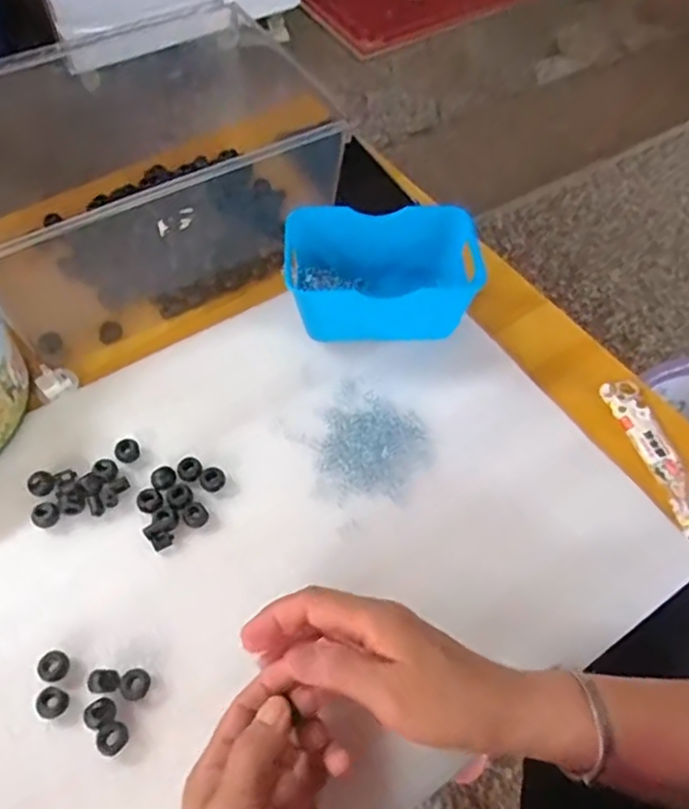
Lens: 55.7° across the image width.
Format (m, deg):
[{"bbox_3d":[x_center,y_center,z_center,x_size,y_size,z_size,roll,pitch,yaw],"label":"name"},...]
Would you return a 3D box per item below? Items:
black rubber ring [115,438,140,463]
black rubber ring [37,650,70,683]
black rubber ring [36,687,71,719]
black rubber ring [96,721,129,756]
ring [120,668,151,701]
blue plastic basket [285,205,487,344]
[{"bbox_3d":[-0.160,0.034,0.481,0.016,0.010,0.018,33,64,18],"label":"black rubber ring"},{"bbox_3d":[-0.179,0.161,0.401,0.017,0.009,0.018,1,58,-1],"label":"black rubber ring"},{"bbox_3d":[-0.174,0.177,0.389,0.017,0.007,0.017,1,58,-1],"label":"black rubber ring"},{"bbox_3d":[-0.135,0.194,0.379,0.018,0.010,0.015,-30,63,-19],"label":"black rubber ring"},{"bbox_3d":[-0.128,0.171,0.398,0.016,0.009,0.018,17,59,9],"label":"ring"},{"bbox_3d":[0.030,-0.105,0.542,0.148,0.074,0.107,0,58,-2],"label":"blue plastic basket"}]

